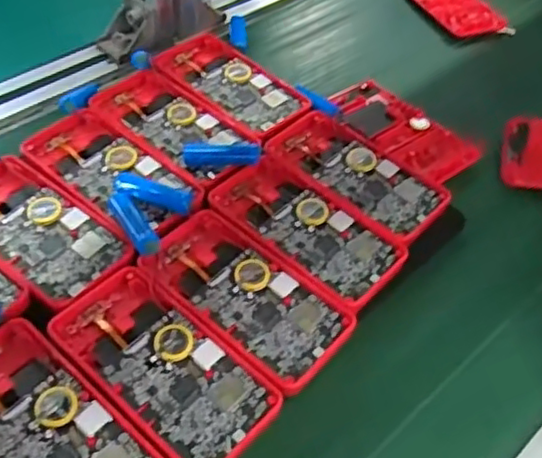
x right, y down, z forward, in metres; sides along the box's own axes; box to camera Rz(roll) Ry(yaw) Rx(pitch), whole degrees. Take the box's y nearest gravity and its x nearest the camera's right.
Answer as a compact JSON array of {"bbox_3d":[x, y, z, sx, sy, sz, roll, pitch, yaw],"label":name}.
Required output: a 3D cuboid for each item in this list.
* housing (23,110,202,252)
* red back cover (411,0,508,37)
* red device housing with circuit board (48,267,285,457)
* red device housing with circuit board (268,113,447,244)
[{"bbox_3d":[-0.102,-0.038,0.430,0.126,0.010,0.062,36,55,25],"label":"housing"},{"bbox_3d":[0.176,-0.225,0.642,0.069,0.012,0.114,-21,53,-22],"label":"red back cover"},{"bbox_3d":[-0.058,0.072,0.343,0.126,0.010,0.059,36,55,25],"label":"red device housing with circuit board"},{"bbox_3d":[0.060,-0.038,0.455,0.126,0.019,0.061,38,56,26],"label":"red device housing with circuit board"}]

